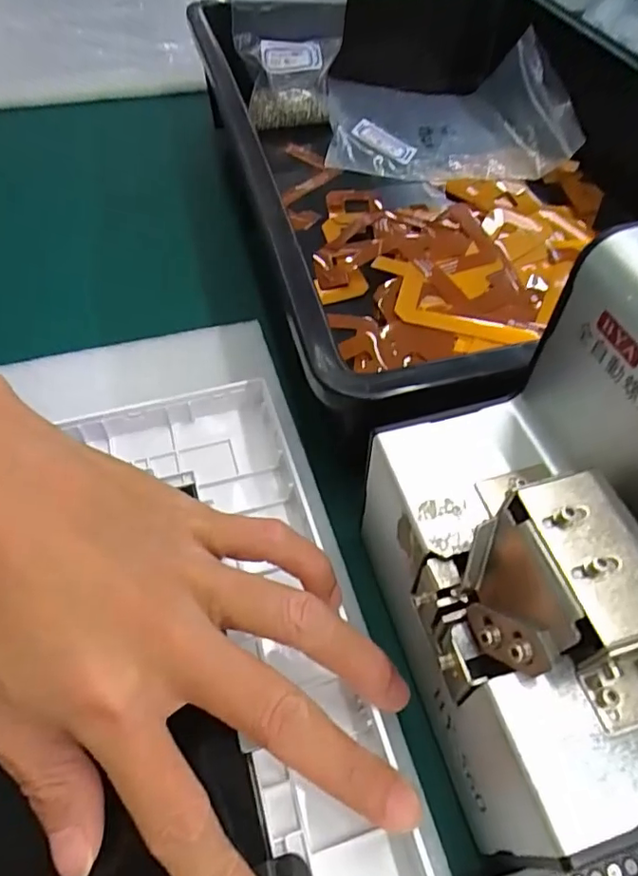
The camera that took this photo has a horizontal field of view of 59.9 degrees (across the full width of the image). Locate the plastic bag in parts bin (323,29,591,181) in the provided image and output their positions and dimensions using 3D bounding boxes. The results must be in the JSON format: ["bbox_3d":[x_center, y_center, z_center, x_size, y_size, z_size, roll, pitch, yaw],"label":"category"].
[{"bbox_3d":[0.095,-0.265,0.442,0.185,0.040,0.164,-9,54,-8],"label":"plastic bag in parts bin"}]

